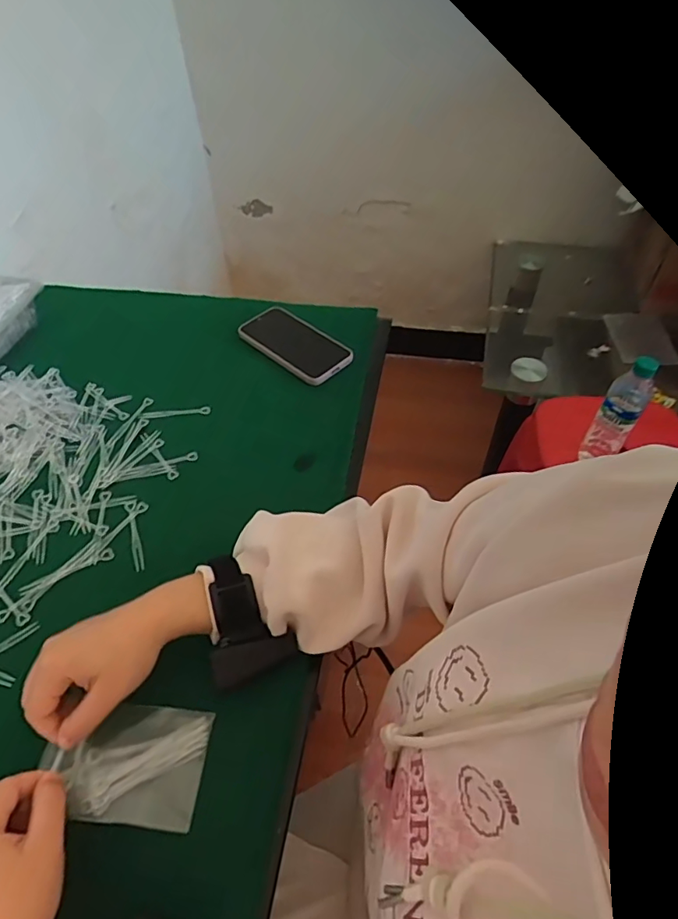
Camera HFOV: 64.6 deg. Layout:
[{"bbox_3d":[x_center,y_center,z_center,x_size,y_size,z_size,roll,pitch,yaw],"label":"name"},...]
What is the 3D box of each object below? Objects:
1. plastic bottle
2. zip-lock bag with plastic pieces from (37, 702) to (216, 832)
[{"bbox_3d":[0.465,-0.071,0.896,0.061,0.242,0.052,24,54,20],"label":"plastic bottle"},{"bbox_3d":[-0.160,0.227,0.407,0.111,0.020,0.079,4,50,4],"label":"zip-lock bag with plastic pieces"}]

